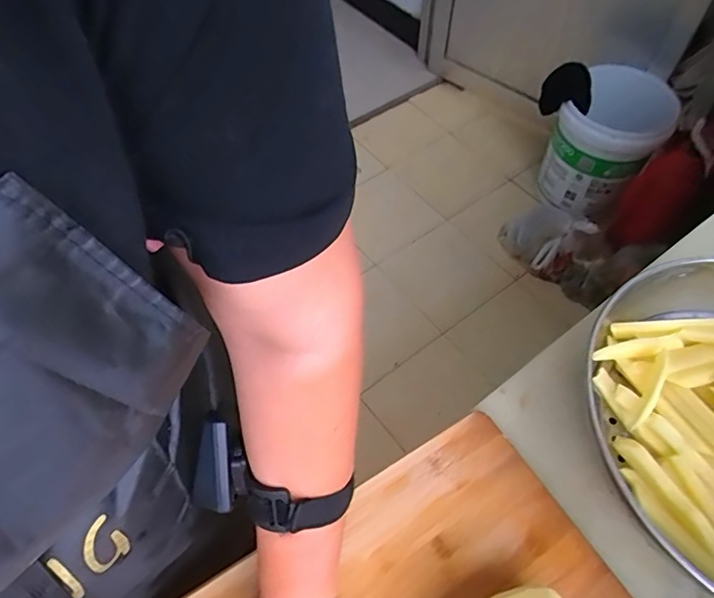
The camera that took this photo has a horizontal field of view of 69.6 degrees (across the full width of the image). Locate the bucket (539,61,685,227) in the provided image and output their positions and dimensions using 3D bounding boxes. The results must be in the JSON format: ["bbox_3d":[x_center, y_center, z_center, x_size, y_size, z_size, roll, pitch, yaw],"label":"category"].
[{"bbox_3d":[0.713,-0.438,1.484,0.250,0.373,0.231,0,56,1],"label":"bucket"}]

